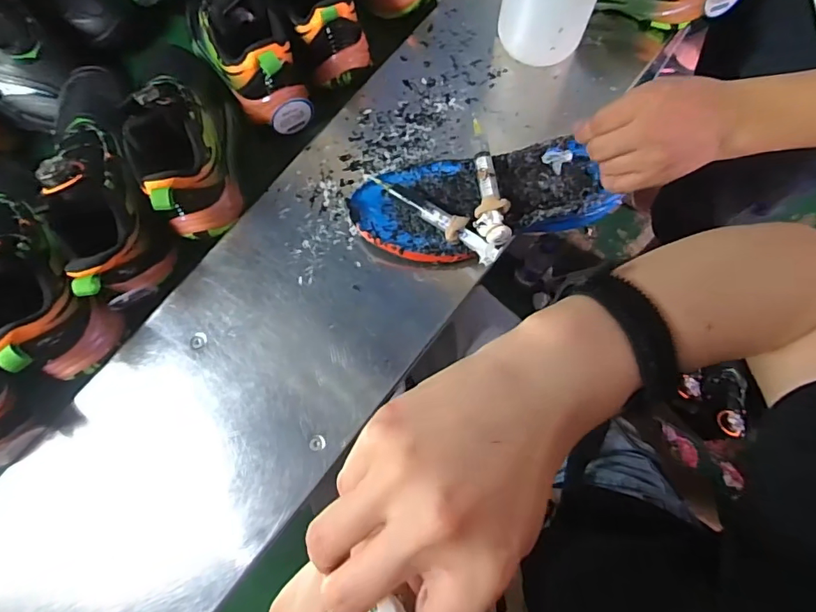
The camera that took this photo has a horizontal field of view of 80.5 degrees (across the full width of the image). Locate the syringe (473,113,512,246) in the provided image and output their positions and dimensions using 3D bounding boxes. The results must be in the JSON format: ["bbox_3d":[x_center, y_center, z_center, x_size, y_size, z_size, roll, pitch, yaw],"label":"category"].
[{"bbox_3d":[0.076,-0.122,0.457,0.030,0.017,0.134,-4,76,1],"label":"syringe"}]

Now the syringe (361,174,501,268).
[{"bbox_3d":[0.024,-0.088,0.466,0.149,0.025,0.026,36,80,9],"label":"syringe"}]

